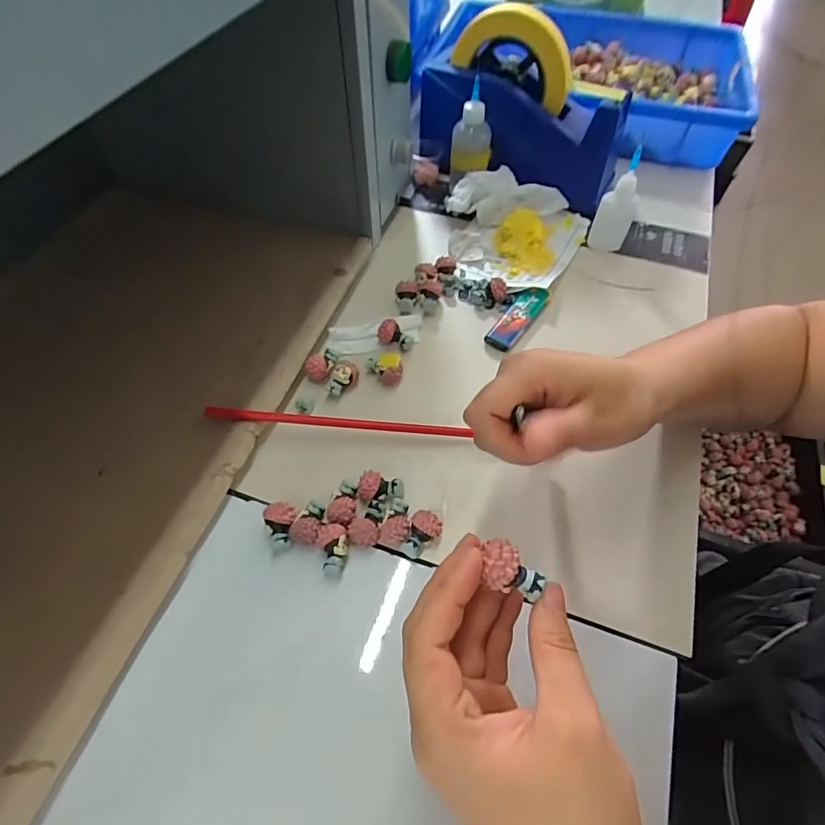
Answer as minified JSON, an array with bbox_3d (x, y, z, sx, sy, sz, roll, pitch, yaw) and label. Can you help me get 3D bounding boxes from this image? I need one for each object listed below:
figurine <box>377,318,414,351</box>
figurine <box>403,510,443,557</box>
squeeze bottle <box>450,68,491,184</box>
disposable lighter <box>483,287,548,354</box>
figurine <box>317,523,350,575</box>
[{"bbox_3d":[-0.014,-0.061,0.392,0.029,0.017,0.016,31,63,18],"label":"figurine"},{"bbox_3d":[0.007,0.078,0.303,0.019,0.018,0.027,12,59,7],"label":"figurine"},{"bbox_3d":[0.058,-0.265,0.466,0.030,0.082,0.033,39,65,21],"label":"squeeze bottle"},{"bbox_3d":[0.087,-0.078,0.405,0.025,0.015,0.071,31,61,16],"label":"disposable lighter"},{"bbox_3d":[-0.048,0.084,0.296,0.018,0.020,0.028,-8,58,-5],"label":"figurine"}]

